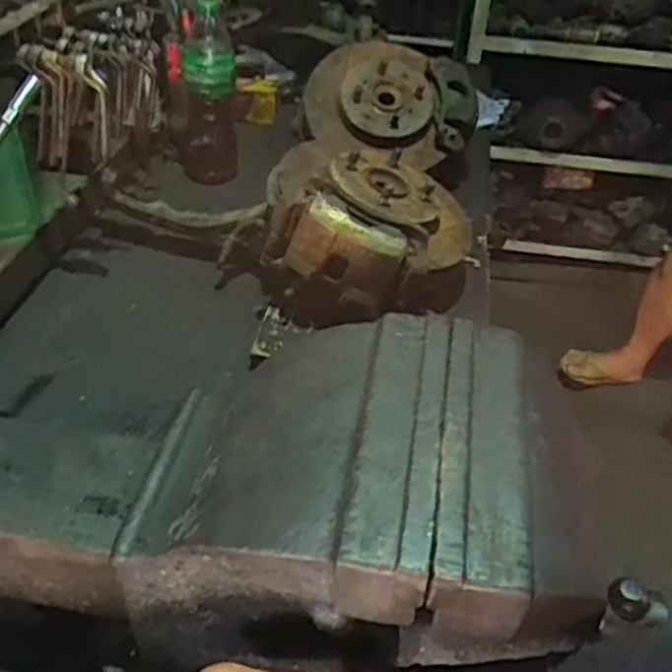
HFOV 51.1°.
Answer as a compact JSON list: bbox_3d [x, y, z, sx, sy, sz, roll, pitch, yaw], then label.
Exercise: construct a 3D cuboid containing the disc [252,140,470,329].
[{"bbox_3d":[0.043,-0.132,0.864,0.253,0.148,0.241,8,40,5],"label":"disc"}]

